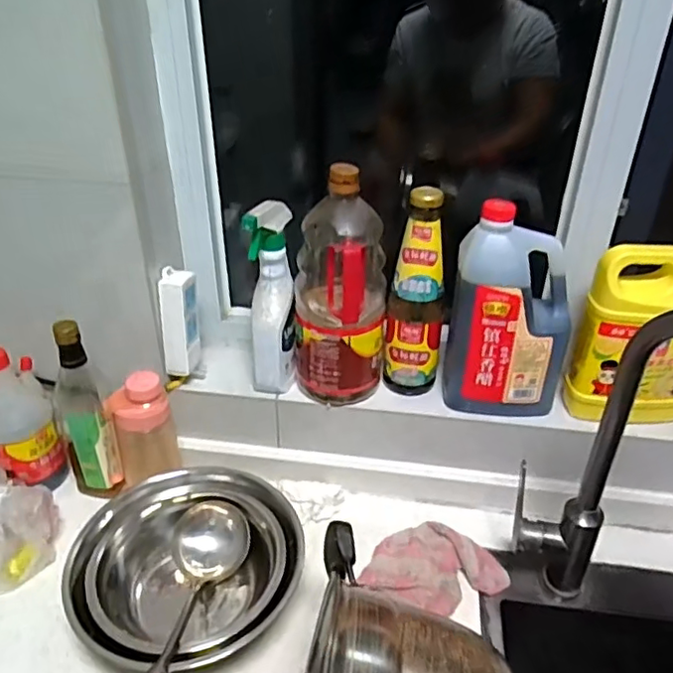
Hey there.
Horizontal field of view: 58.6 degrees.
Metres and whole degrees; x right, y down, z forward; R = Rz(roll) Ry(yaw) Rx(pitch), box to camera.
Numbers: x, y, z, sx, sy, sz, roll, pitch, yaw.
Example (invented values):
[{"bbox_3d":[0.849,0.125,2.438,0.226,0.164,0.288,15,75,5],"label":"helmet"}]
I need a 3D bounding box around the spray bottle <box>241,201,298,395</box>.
[{"bbox_3d":[-0.080,-0.047,0.748,0.054,0.228,0.082,-1,33,-2],"label":"spray bottle"}]

